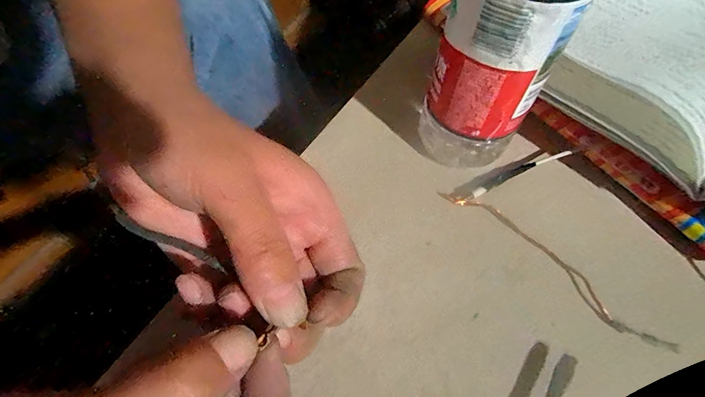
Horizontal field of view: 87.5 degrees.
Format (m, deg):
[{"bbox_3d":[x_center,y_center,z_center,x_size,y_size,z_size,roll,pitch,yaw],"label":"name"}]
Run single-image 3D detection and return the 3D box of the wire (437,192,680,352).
[{"bbox_3d":[0.118,0.037,0.225,0.018,0.008,0.148,-40,68,-22],"label":"wire"}]

